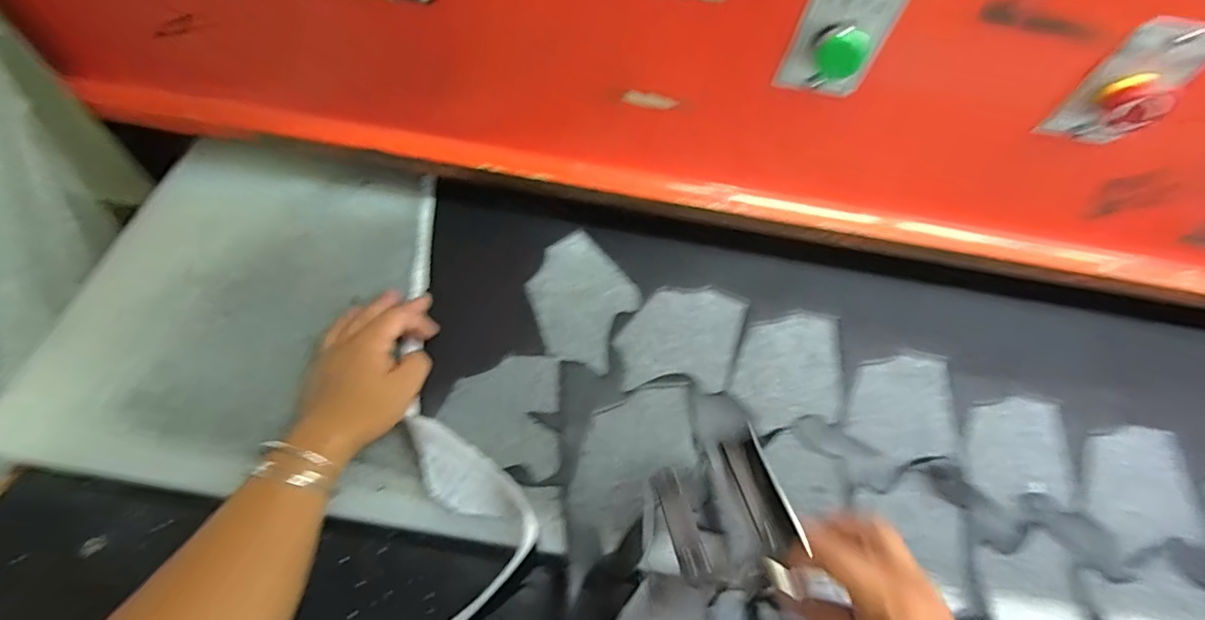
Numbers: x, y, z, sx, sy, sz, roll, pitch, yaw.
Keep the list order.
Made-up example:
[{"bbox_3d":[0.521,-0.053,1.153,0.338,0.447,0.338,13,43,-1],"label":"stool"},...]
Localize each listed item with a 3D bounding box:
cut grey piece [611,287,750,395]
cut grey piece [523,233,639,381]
[{"bbox_3d":[0.077,0.027,0.517,0.108,0.004,0.130,22,63,4],"label":"cut grey piece"},{"bbox_3d":[-0.021,-0.012,0.528,0.106,0.004,0.132,26,63,4],"label":"cut grey piece"}]

